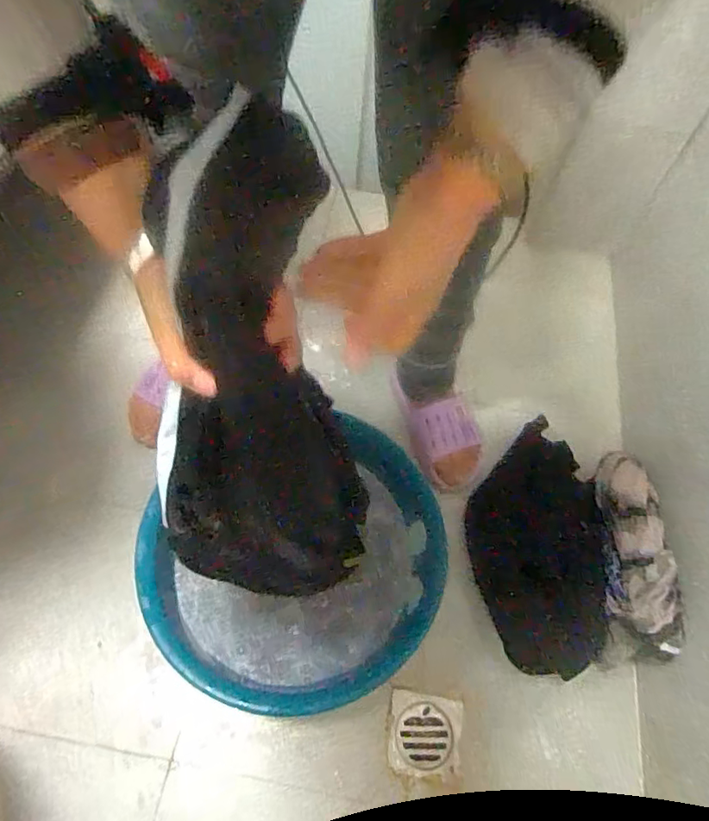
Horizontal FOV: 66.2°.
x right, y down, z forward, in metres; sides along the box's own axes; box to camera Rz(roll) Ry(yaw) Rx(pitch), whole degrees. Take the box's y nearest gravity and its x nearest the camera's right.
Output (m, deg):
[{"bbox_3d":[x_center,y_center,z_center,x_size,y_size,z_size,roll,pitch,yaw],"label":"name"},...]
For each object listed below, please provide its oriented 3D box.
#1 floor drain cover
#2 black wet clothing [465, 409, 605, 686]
[{"bbox_3d":[0.089,0.414,0.697,0.092,0.010,0.090,9,62,1],"label":"floor drain cover"},{"bbox_3d":[0.251,0.175,0.783,0.166,0.095,0.365,10,62,1],"label":"black wet clothing"}]

